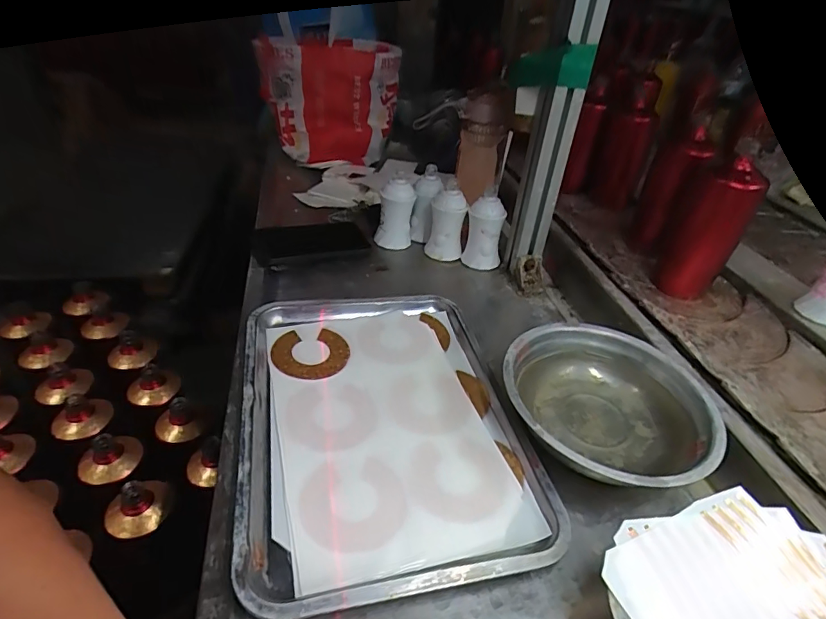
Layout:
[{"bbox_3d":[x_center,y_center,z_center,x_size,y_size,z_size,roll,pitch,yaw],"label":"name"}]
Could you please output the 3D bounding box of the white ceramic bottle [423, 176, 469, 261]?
[{"bbox_3d":[0.052,-0.136,0.735,0.056,0.107,0.047,3,39,5],"label":"white ceramic bottle"}]

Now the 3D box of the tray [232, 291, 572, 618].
[{"bbox_3d":[-0.032,0.092,0.459,0.253,0.021,0.342,-8,40,-9],"label":"tray"}]

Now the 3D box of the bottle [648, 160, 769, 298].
[{"bbox_3d":[0.399,-0.113,0.642,0.073,0.175,0.075,16,42,20],"label":"bottle"}]

